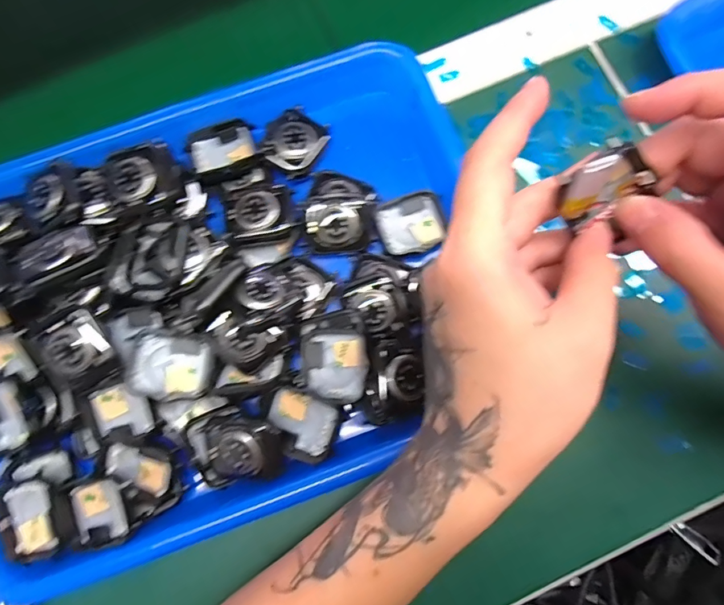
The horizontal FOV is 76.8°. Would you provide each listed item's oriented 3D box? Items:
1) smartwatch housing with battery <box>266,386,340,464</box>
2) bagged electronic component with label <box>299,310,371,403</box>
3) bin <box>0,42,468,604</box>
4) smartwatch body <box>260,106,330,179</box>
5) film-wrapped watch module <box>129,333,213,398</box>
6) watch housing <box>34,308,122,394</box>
[{"bbox_3d":[-0.035,0.069,0.258,0.042,0.015,0.035,23,81,5],"label":"smartwatch housing with battery"},{"bbox_3d":[-0.016,0.032,0.267,0.040,0.014,0.051,-7,79,0],"label":"bagged electronic component with label"},{"bbox_3d":[-0.083,-0.006,0.272,0.323,0.047,0.245,-21,80,-3],"label":"bin"},{"bbox_3d":[-0.044,-0.106,0.298,0.033,0.012,0.043,31,81,6],"label":"smartwatch body"},{"bbox_3d":[-0.107,0.036,0.256,0.037,0.012,0.034,2,79,1],"label":"film-wrapped watch module"},{"bbox_3d":[-0.158,0.028,0.252,0.033,0.018,0.037,-25,80,-4],"label":"watch housing"}]

